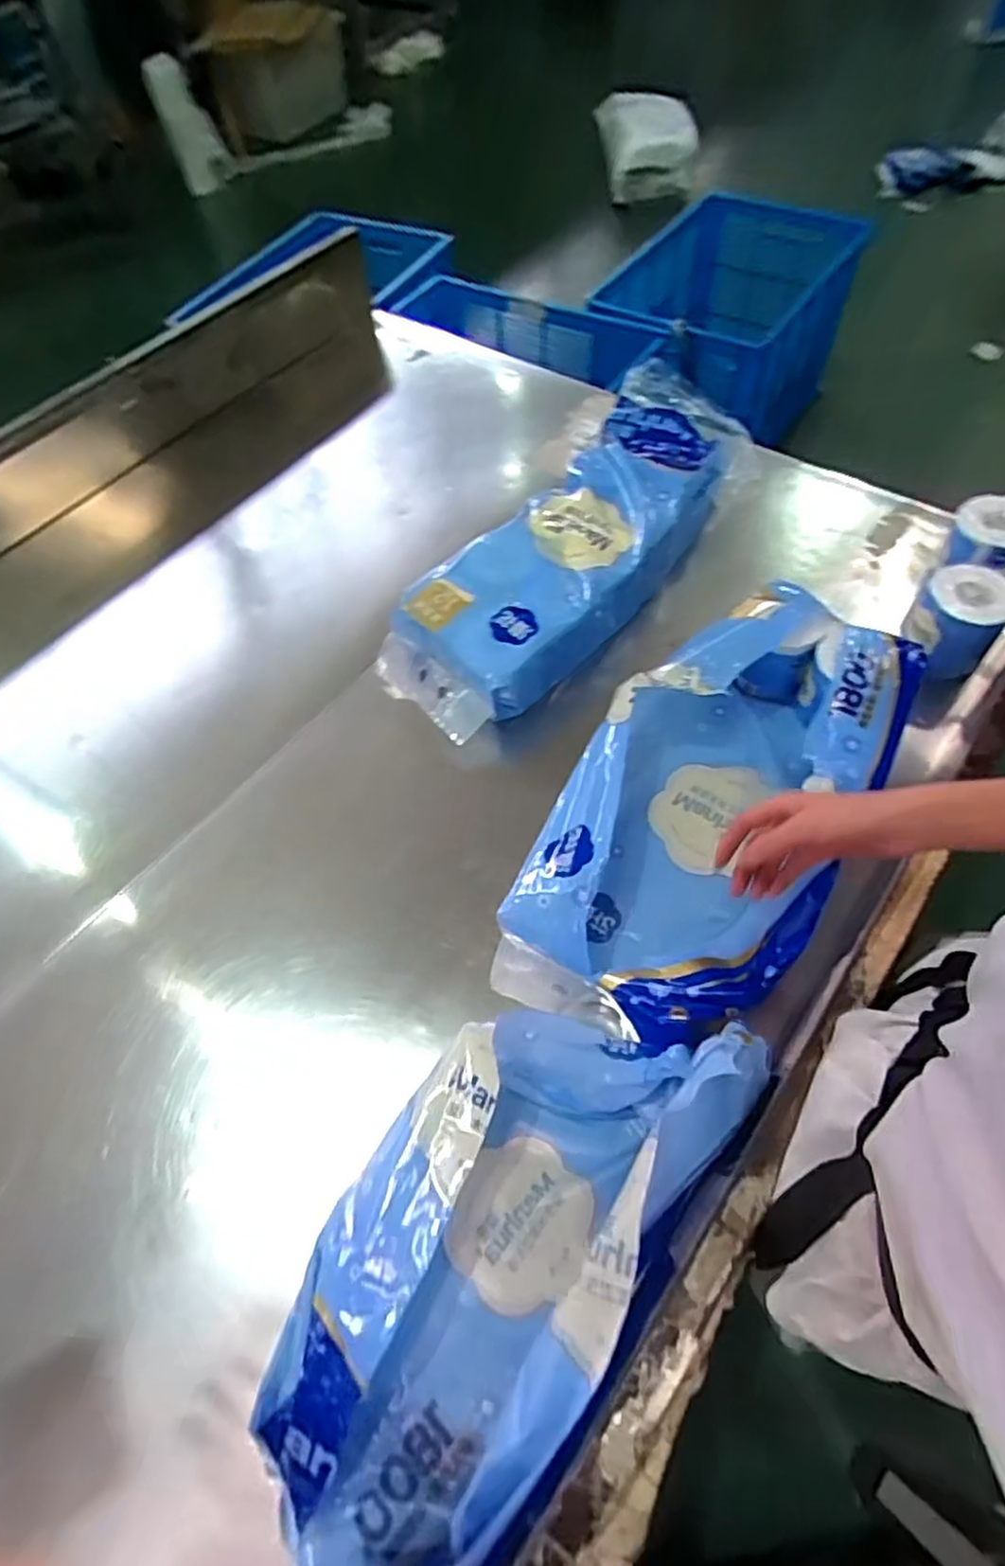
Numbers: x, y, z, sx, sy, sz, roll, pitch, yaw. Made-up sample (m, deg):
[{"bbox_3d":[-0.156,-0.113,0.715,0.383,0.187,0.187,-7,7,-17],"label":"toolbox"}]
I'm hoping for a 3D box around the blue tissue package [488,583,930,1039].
[{"bbox_3d":[0.238,0.025,0.791,0.285,0.133,0.565,33,70,21],"label":"blue tissue package"}]

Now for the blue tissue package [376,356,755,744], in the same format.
[{"bbox_3d":[0.111,-0.370,1.054,0.260,0.135,0.729,33,68,21],"label":"blue tissue package"}]

